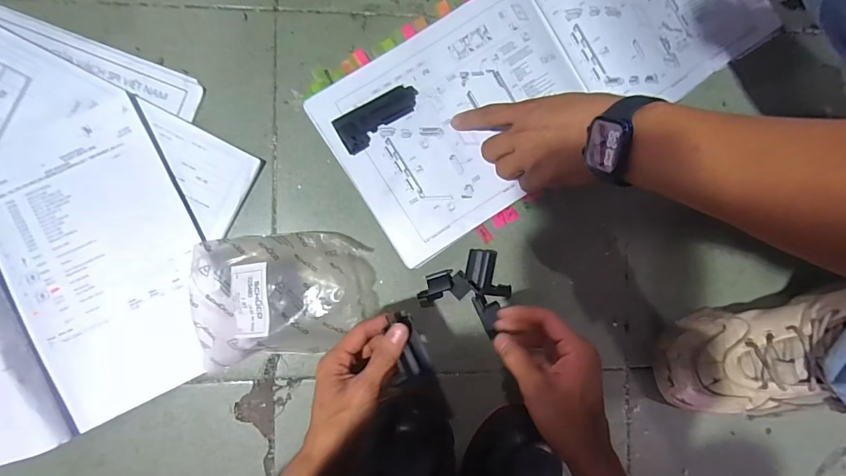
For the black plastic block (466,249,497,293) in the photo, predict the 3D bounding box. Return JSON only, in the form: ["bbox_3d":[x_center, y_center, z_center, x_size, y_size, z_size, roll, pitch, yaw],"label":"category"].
[{"bbox_3d":[0.067,0.036,0.469,0.033,0.024,0.044,10,89,-6],"label":"black plastic block"}]

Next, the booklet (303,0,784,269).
[{"bbox_3d":[0.143,-0.195,0.456,0.515,0.043,0.207,-33,91,-2],"label":"booklet"}]

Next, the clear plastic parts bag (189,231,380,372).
[{"bbox_3d":[-0.136,0.056,0.413,0.175,0.055,0.120,-6,91,-6],"label":"clear plastic parts bag"}]

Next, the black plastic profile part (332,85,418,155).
[{"bbox_3d":[-0.046,-0.128,0.439,0.092,0.020,0.037,-33,93,-5],"label":"black plastic profile part"}]

